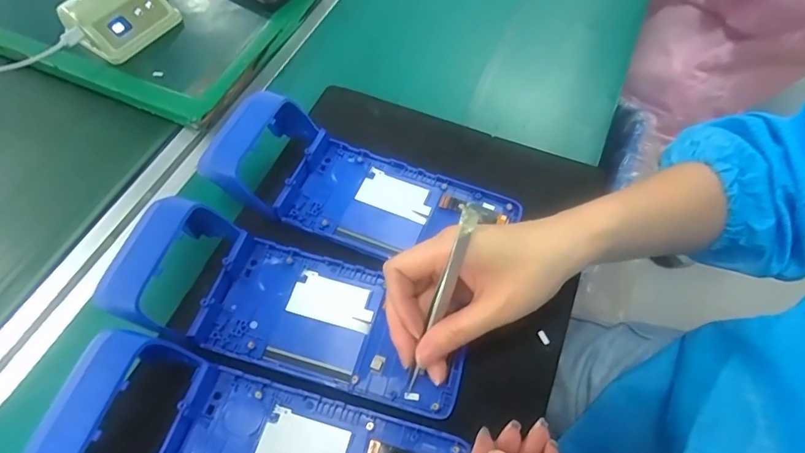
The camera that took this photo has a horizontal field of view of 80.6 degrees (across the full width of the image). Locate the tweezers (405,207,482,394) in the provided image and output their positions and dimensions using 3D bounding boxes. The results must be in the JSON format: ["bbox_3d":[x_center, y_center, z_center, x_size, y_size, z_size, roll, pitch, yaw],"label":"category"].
[{"bbox_3d":[0.020,0.044,0.268,0.009,0.121,0.011,22,20,14],"label":"tweezers"}]

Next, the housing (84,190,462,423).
[{"bbox_3d":[-0.067,0.046,0.295,0.220,0.041,0.084,14,62,7],"label":"housing"}]

